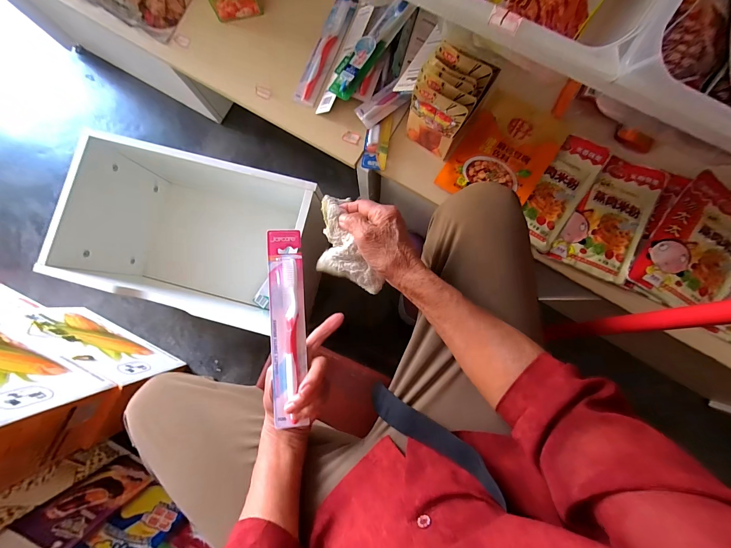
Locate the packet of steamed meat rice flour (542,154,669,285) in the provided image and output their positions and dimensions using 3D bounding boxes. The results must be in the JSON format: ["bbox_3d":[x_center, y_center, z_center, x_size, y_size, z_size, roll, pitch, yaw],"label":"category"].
[{"bbox_3d":[0.403,-0.096,0.511,0.123,0.018,0.201,25,86,3],"label":"packet of steamed meat rice flour"}]

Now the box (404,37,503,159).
[{"bbox_3d":[0.116,-0.250,0.459,0.090,0.135,0.072,32,86,4],"label":"box"}]

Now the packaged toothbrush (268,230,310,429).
[{"bbox_3d":[-0.095,0.061,0.372,0.041,0.015,0.228,-2,85,1],"label":"packaged toothbrush"}]

